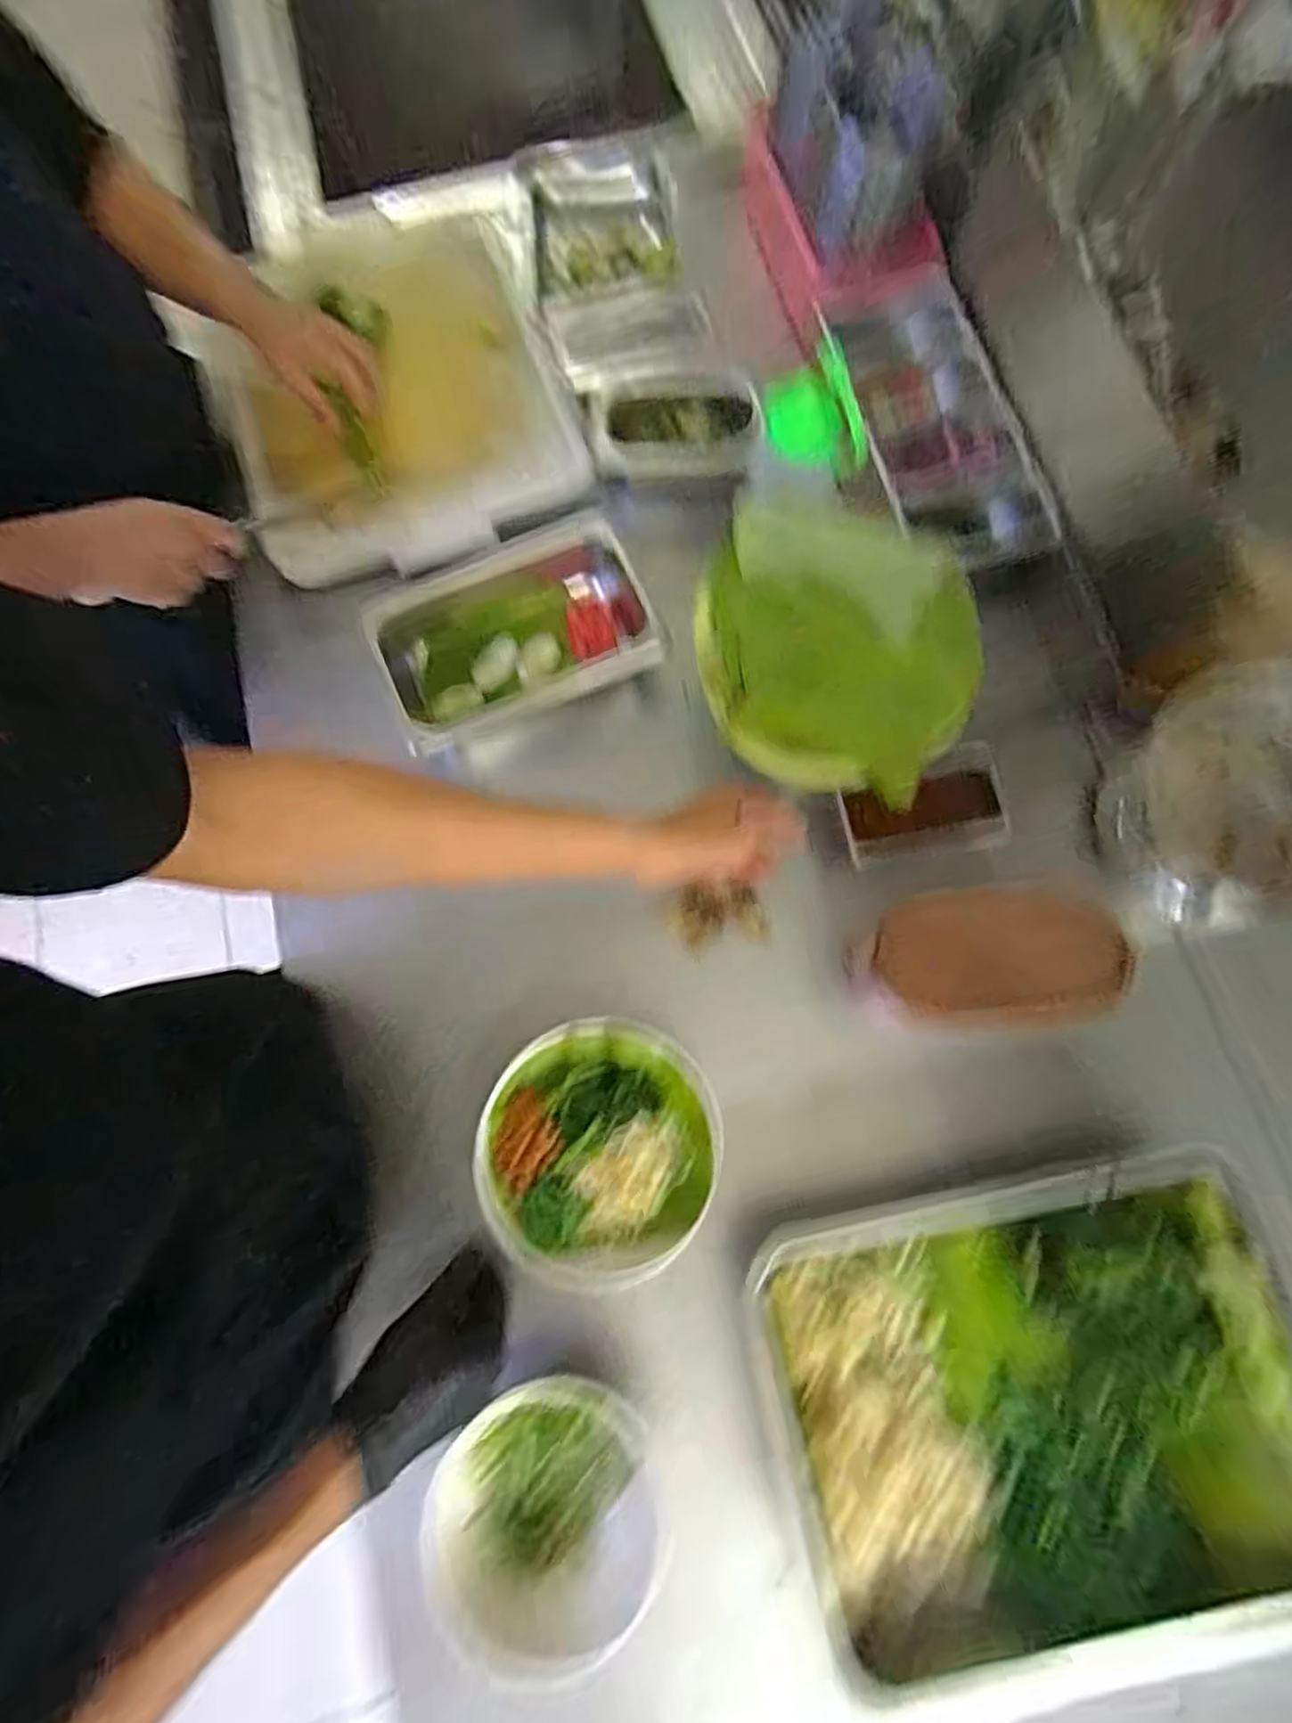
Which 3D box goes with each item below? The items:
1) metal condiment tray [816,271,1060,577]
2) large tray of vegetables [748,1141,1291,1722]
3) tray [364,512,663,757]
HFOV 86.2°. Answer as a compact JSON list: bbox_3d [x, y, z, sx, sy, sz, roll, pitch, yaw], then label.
[{"bbox_3d":[0.279,-0.422,0.663,0.152,0.067,0.311,-11,77,-1],"label":"metal condiment tray"},{"bbox_3d":[0.295,0.399,0.510,0.395,0.059,0.304,-13,77,-2],"label":"large tray of vegetables"},{"bbox_3d":[-0.124,-0.210,0.682,0.261,0.071,0.166,-22,78,-4],"label":"tray"}]

